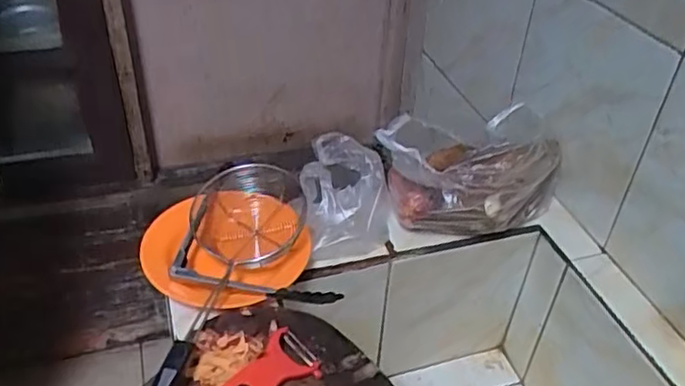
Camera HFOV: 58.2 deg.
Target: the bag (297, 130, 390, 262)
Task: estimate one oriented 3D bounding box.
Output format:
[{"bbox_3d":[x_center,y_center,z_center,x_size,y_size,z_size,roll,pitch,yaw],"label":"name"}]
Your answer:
[{"bbox_3d":[0.005,0.005,0.827,0.114,0.136,0.117,5,39,2],"label":"bag"}]

